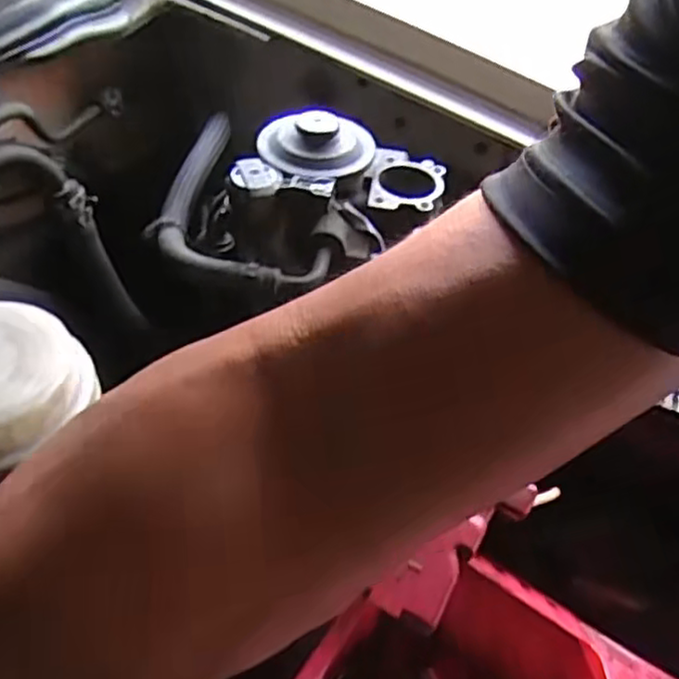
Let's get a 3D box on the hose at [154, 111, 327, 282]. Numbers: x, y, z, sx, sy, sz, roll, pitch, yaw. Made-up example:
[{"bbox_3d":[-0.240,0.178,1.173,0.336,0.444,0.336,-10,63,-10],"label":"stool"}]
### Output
[{"bbox_3d":[-0.070,-0.078,0.399,0.076,0.015,0.155,-18,51,-22],"label":"hose"}]

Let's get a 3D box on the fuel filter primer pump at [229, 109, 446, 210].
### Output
[{"bbox_3d":[0.002,-0.097,0.387,0.115,0.033,0.070,0,47,-7],"label":"fuel filter primer pump"}]

